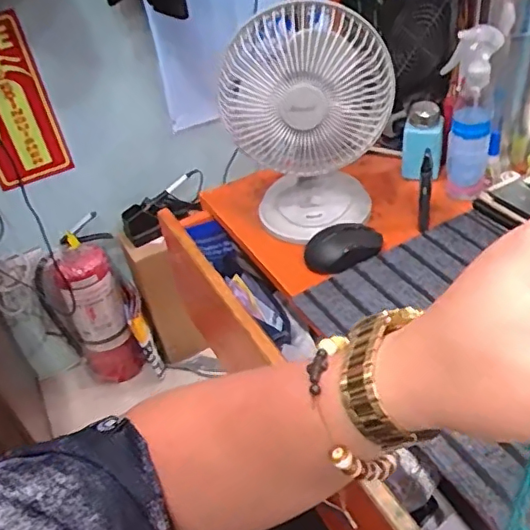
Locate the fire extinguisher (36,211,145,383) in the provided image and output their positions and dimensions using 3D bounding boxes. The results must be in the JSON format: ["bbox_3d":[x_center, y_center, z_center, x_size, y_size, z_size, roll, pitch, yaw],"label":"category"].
[{"bbox_3d":[-0.445,0.131,1.482,0.195,0.446,0.131,-27,44,-23],"label":"fire extinguisher"}]

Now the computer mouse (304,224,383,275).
[{"bbox_3d":[0.097,-0.024,0.689,0.093,0.033,0.054,-25,43,-20],"label":"computer mouse"}]

